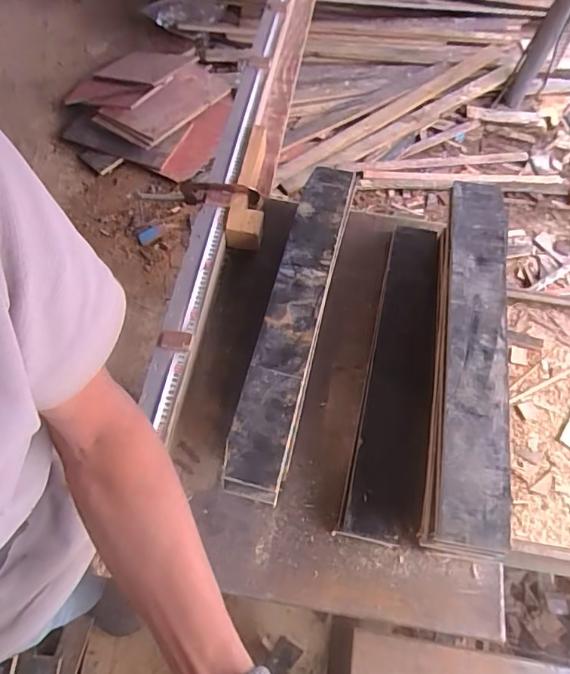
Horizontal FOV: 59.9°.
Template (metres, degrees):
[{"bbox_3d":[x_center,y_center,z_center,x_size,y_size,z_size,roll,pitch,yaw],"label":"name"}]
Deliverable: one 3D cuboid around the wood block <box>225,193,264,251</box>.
[{"bbox_3d":[-0.071,-0.216,0.927,0.067,0.056,0.092,8,63,1],"label":"wood block"}]

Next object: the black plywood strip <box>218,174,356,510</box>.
[{"bbox_3d":[0.018,-0.049,0.774,0.084,0.019,0.581,14,64,3],"label":"black plywood strip"}]

